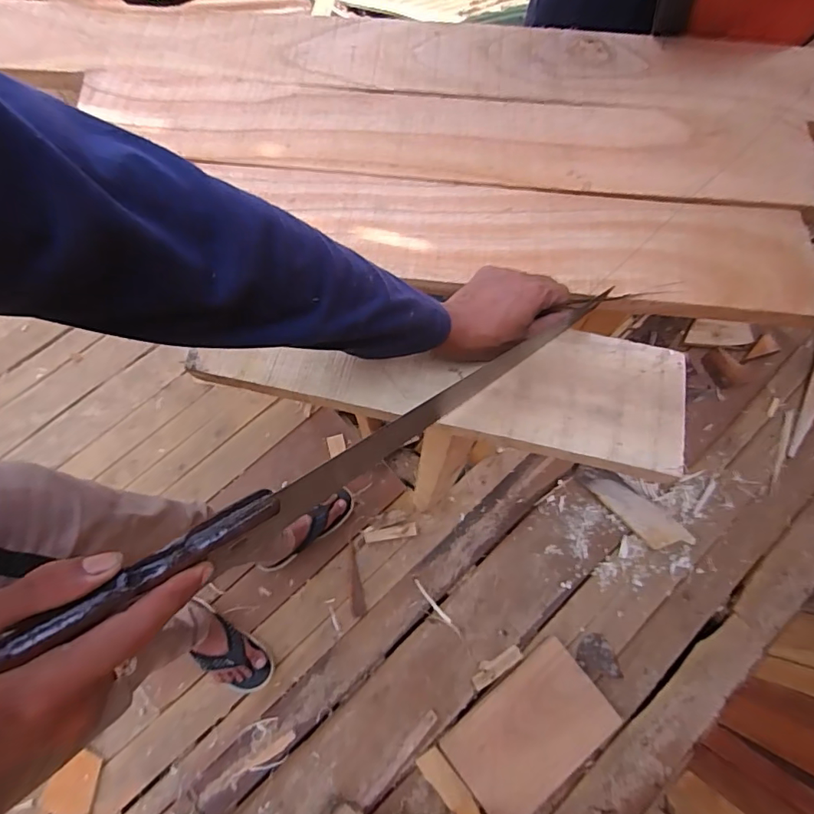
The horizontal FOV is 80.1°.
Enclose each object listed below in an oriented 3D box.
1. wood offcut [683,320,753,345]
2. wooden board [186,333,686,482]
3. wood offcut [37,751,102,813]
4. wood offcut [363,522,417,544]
[{"bbox_3d":[0.822,-0.197,1.274,0.163,0.020,0.065,3,71,2],"label":"wood offcut"},{"bbox_3d":[0.033,-0.036,0.447,0.432,0.014,0.120,12,72,5],"label":"wooden board"},{"bbox_3d":[-0.687,0.776,0.987,0.093,0.020,0.122,7,71,3],"label":"wood offcut"},{"bbox_3d":[-0.040,0.297,1.137,0.122,0.009,0.029,-10,71,-3],"label":"wood offcut"}]

